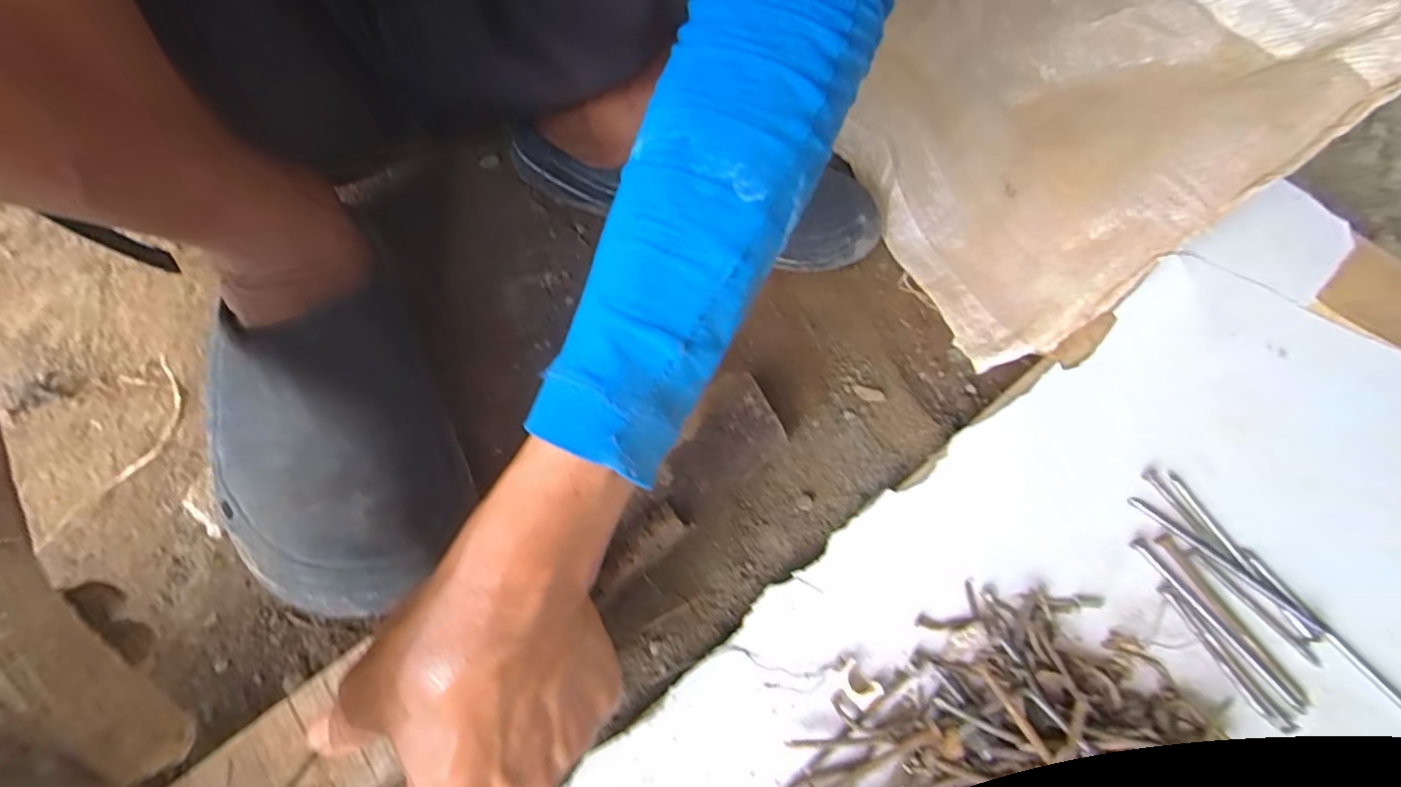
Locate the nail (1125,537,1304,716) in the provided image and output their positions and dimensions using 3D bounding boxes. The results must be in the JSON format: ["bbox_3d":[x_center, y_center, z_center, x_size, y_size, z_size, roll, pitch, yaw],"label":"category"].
[{"bbox_3d":[0.275,0.122,0.327,0.009,0.008,0.103,-32,67,-20],"label":"nail"}]

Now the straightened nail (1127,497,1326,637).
[{"bbox_3d":[0.290,0.094,0.338,0.108,0.004,0.008,38,65,16],"label":"straightened nail"}]

